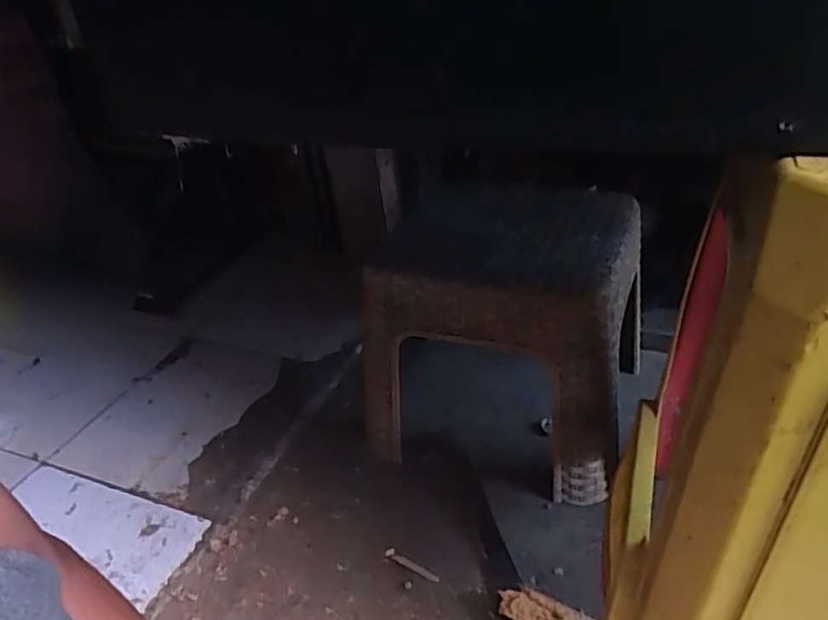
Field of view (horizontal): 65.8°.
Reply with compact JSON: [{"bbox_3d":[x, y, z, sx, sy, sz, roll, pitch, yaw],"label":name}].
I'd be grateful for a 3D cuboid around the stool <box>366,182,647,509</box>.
[{"bbox_3d":[0.111,0.032,0.831,0.314,0.281,0.277,5,35,20],"label":"stool"}]

